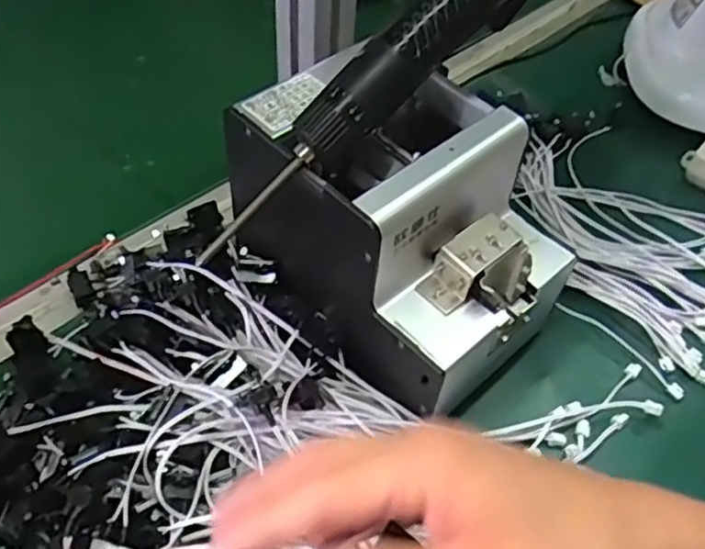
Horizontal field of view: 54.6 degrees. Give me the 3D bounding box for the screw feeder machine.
[{"bbox_3d":[0.028,-0.032,0.412,0.136,0.117,0.172,-34,62,-27],"label":"screw feeder machine"}]

